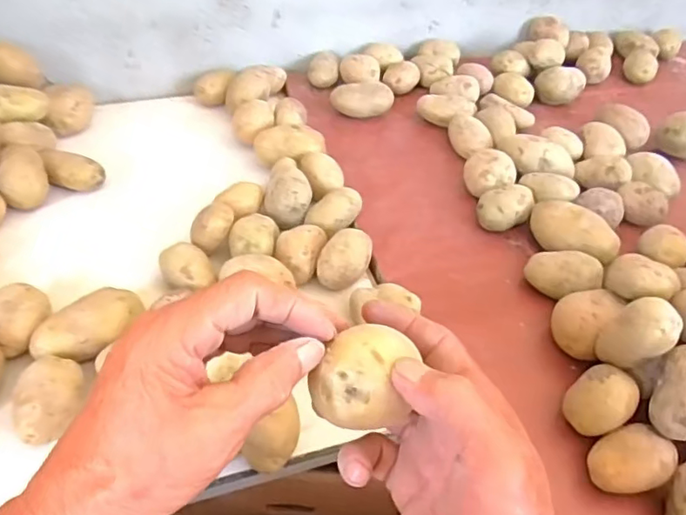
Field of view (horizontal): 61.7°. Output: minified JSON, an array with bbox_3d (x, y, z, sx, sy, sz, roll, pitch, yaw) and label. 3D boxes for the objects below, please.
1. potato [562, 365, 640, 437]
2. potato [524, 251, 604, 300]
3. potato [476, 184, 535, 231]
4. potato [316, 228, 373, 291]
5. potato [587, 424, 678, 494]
[{"bbox_3d":[0.209,0.122,0.474,0.045,0.054,0.047,3,47,-3],"label":"potato"},{"bbox_3d":[0.221,0.023,0.581,0.069,0.046,0.044,13,47,7],"label":"potato"},{"bbox_3d":[0.183,-0.054,0.653,0.057,0.040,0.060,17,48,10],"label":"potato"},{"bbox_3d":[0.002,-0.001,0.584,0.042,0.038,0.061,25,50,18],"label":"potato"},{"bbox_3d":[0.221,0.160,0.446,0.059,0.039,0.046,-22,53,-24],"label":"potato"}]

